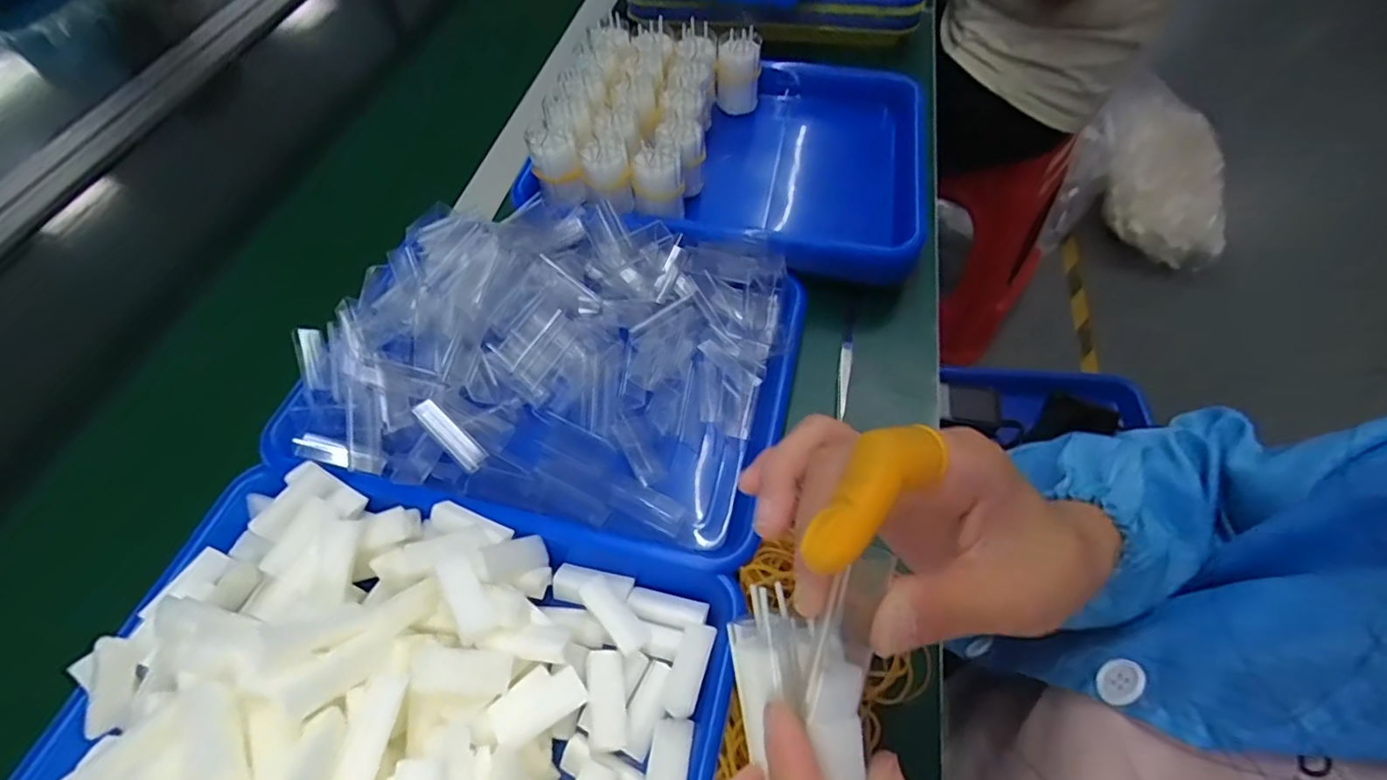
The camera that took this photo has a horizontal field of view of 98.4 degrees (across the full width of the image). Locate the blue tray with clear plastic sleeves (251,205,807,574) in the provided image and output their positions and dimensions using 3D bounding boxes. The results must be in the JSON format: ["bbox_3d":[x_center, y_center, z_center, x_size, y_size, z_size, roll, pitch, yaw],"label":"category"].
[{"bbox_3d":[-0.094,-0.026,0.426,0.321,0.063,0.250,13,58,11],"label":"blue tray with clear plastic sleeves"}]

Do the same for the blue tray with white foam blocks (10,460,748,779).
[{"bbox_3d":[-0.158,0.156,0.286,0.326,0.077,0.232,11,58,9],"label":"blue tray with white foam blocks"}]

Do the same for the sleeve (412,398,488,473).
[{"bbox_3d":[-0.159,0.029,0.390,0.056,0.005,0.016,44,67,3],"label":"sleeve"}]

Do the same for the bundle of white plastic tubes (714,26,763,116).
[{"bbox_3d":[0.042,-0.302,0.567,0.042,0.062,0.032,-1,57,2],"label":"bundle of white plastic tubes"}]

